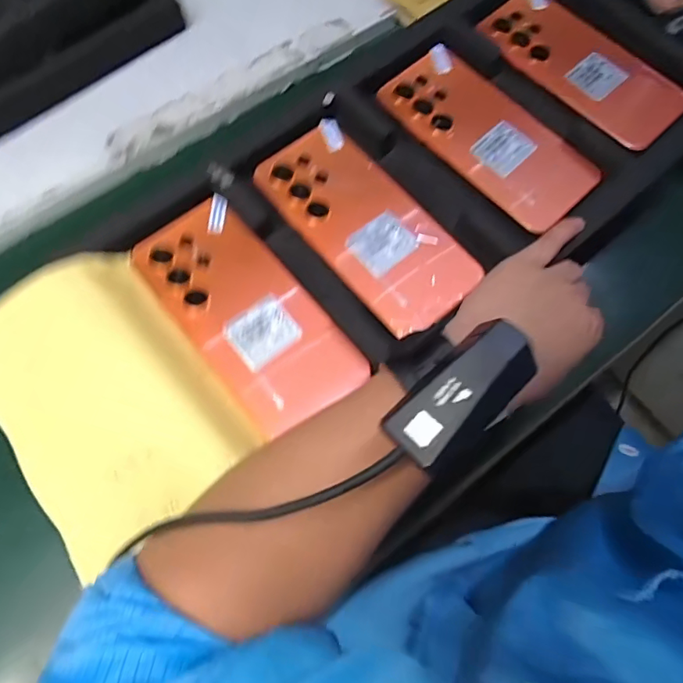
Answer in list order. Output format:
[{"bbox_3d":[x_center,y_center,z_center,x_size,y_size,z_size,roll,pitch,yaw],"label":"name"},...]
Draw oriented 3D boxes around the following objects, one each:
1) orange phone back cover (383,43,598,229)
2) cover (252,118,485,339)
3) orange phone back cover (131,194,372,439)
[{"bbox_3d":[0.111,-0.158,0.390,0.077,0.012,0.164,-41,77,-9],"label":"orange phone back cover"},{"bbox_3d":[0.016,-0.084,0.360,0.078,0.012,0.169,-38,76,-13],"label":"cover"},{"bbox_3d":[-0.063,-0.022,0.335,0.078,0.012,0.162,-38,76,-13],"label":"orange phone back cover"}]

